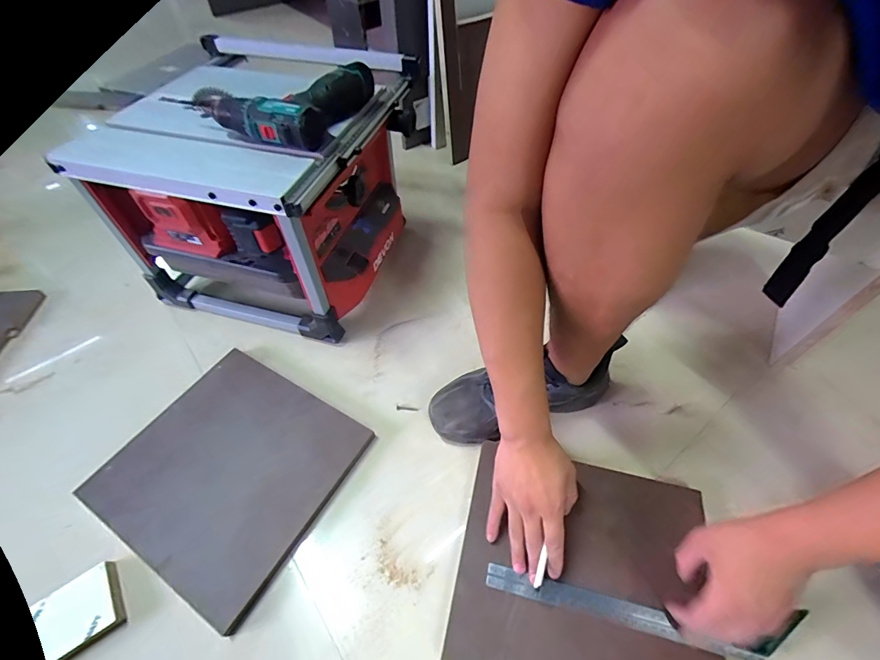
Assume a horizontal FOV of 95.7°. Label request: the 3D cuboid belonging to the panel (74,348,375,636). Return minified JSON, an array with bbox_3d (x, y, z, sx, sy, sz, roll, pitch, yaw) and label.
[{"bbox_3d":[-0.297,0.191,0.571,0.296,0.023,0.280,25,56,19],"label":"panel"}]

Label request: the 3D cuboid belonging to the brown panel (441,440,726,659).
[{"bbox_3d":[0.176,0.290,0.490,0.294,0.017,0.258,10,52,9],"label":"brown panel"}]

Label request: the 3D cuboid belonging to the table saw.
[{"bbox_3d":[-0.295,-0.267,0.730,0.408,0.348,0.427,15,53,12],"label":"table saw"}]

